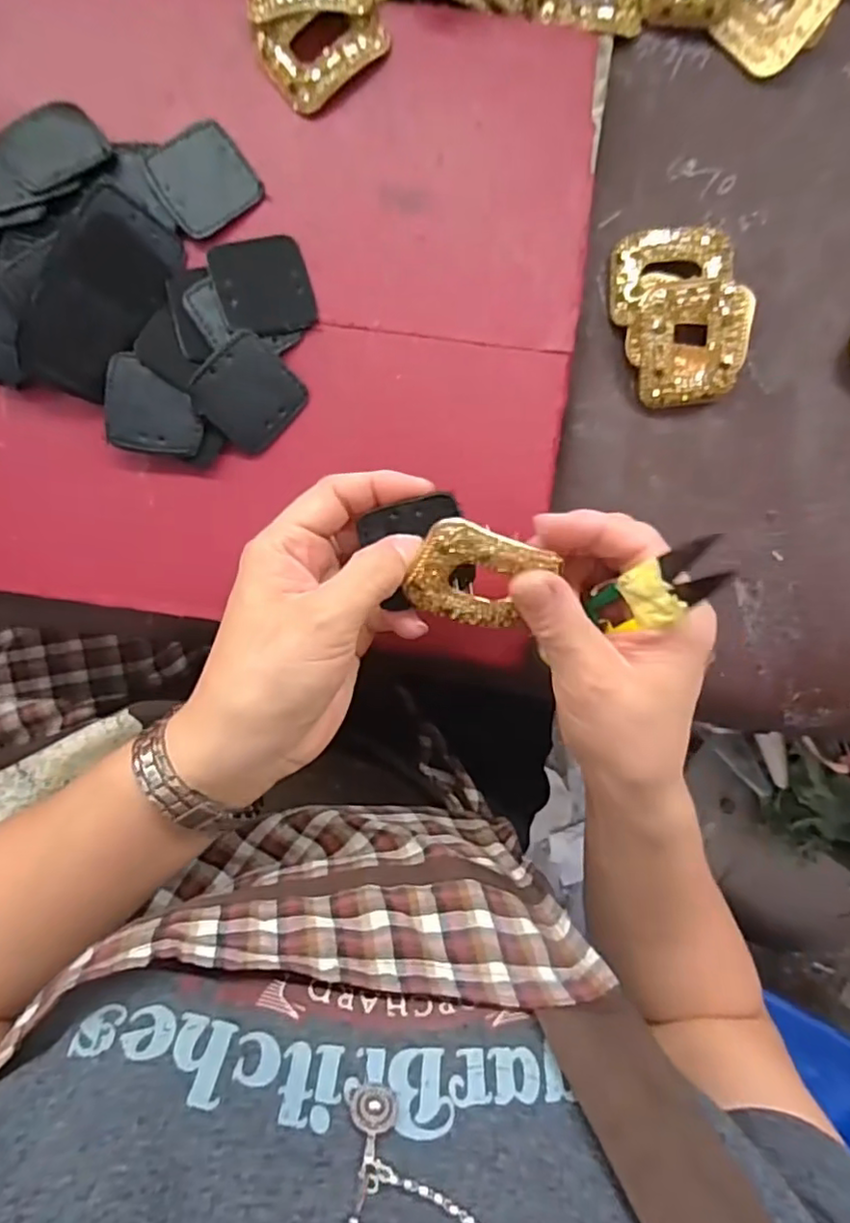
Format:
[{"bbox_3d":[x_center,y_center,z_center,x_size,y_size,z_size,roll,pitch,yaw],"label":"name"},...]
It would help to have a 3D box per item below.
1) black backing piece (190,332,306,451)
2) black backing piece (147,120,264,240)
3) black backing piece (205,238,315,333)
[{"bbox_3d":[-0.083,-0.102,0.299,0.043,0.004,0.043,-46,114,-3],"label":"black backing piece"},{"bbox_3d":[-0.104,-0.204,0.298,0.042,0.005,0.046,-34,93,2],"label":"black backing piece"},{"bbox_3d":[-0.075,-0.153,0.298,0.042,0.004,0.044,-18,93,-15],"label":"black backing piece"}]

